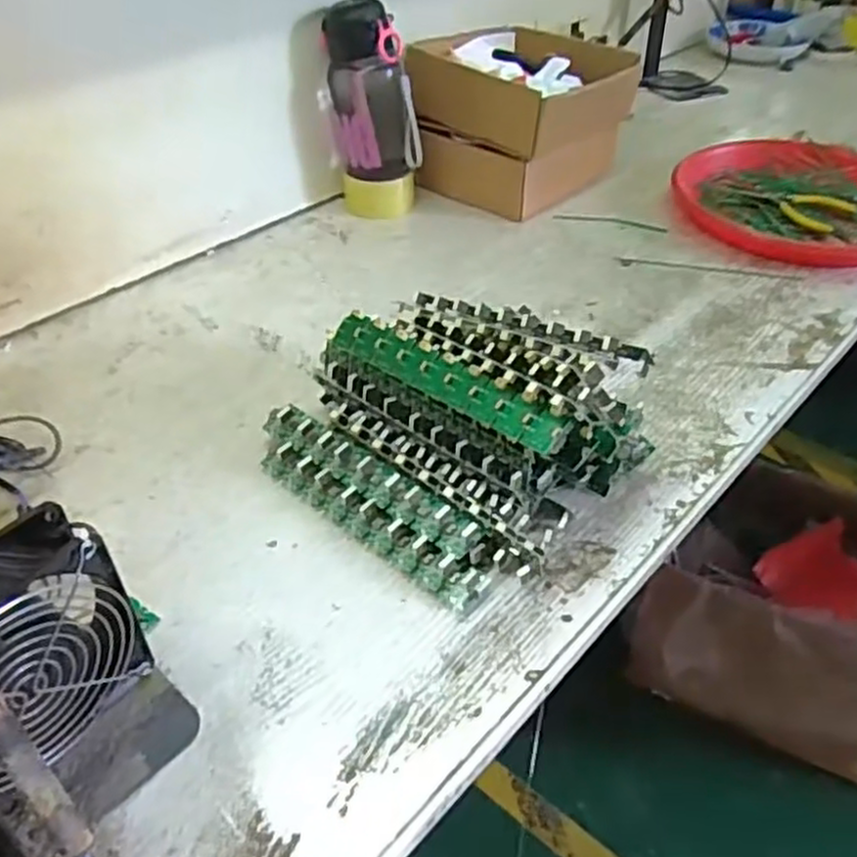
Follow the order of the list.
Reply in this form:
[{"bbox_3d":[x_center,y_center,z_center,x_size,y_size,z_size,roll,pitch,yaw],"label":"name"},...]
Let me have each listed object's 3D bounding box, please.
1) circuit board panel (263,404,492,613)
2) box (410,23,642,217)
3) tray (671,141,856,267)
[{"bbox_3d":[-0.043,0.048,0.524,0.206,0.031,0.046,28,49,31],"label":"circuit board panel"},{"bbox_3d":[0.107,-0.384,0.914,0.214,0.134,0.222,29,49,32],"label":"box"},{"bbox_3d":[0.436,-0.268,0.879,0.286,0.029,0.244,22,46,26],"label":"tray"}]

